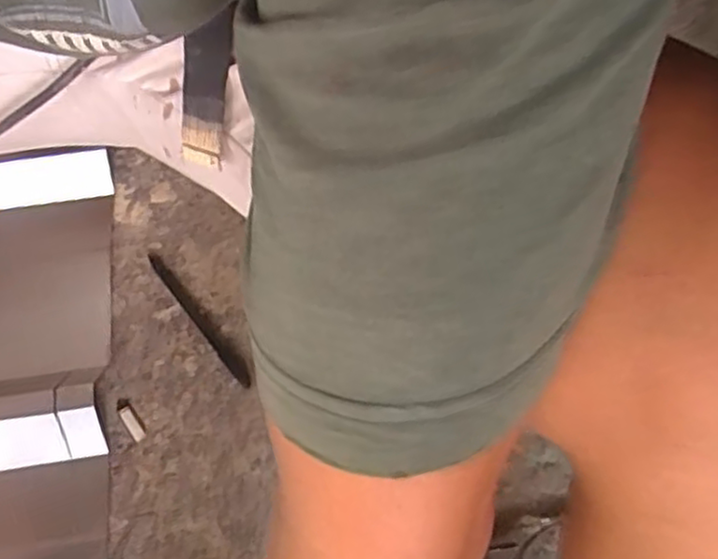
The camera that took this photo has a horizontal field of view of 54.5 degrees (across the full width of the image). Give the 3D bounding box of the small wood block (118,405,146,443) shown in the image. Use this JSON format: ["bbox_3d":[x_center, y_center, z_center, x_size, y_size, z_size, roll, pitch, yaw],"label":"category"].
[{"bbox_3d":[-0.184,0.117,0.566,0.011,0.004,0.033,-33,67,-15],"label":"small wood block"}]

